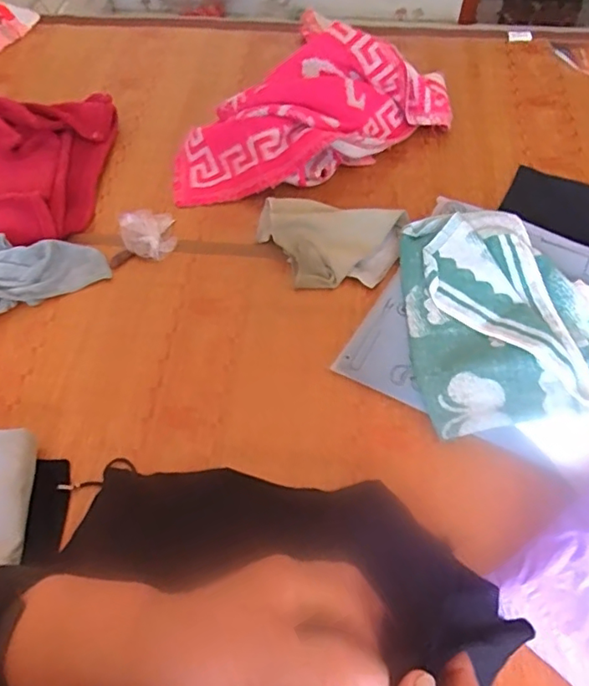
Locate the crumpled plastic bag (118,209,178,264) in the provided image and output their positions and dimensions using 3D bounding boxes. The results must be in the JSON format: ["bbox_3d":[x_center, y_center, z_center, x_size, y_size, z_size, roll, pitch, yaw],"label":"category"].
[{"bbox_3d":[-0.255,-0.186,0.956,0.092,0.030,0.097,-9,59,-4],"label":"crumpled plastic bag"}]

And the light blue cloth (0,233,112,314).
[{"bbox_3d":[-0.466,-0.105,0.892,0.302,0.058,0.108,-21,60,-11],"label":"light blue cloth"}]

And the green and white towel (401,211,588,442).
[{"bbox_3d":[0.288,-0.048,0.819,0.240,0.083,0.361,-6,58,-2],"label":"green and white towel"}]

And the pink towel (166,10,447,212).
[{"bbox_3d":[0.044,-0.425,1.023,0.575,0.148,0.212,-28,62,-15],"label":"pink towel"}]

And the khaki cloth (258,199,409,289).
[{"bbox_3d":[0.055,-0.171,0.922,0.242,0.053,0.159,6,59,5],"label":"khaki cloth"}]

